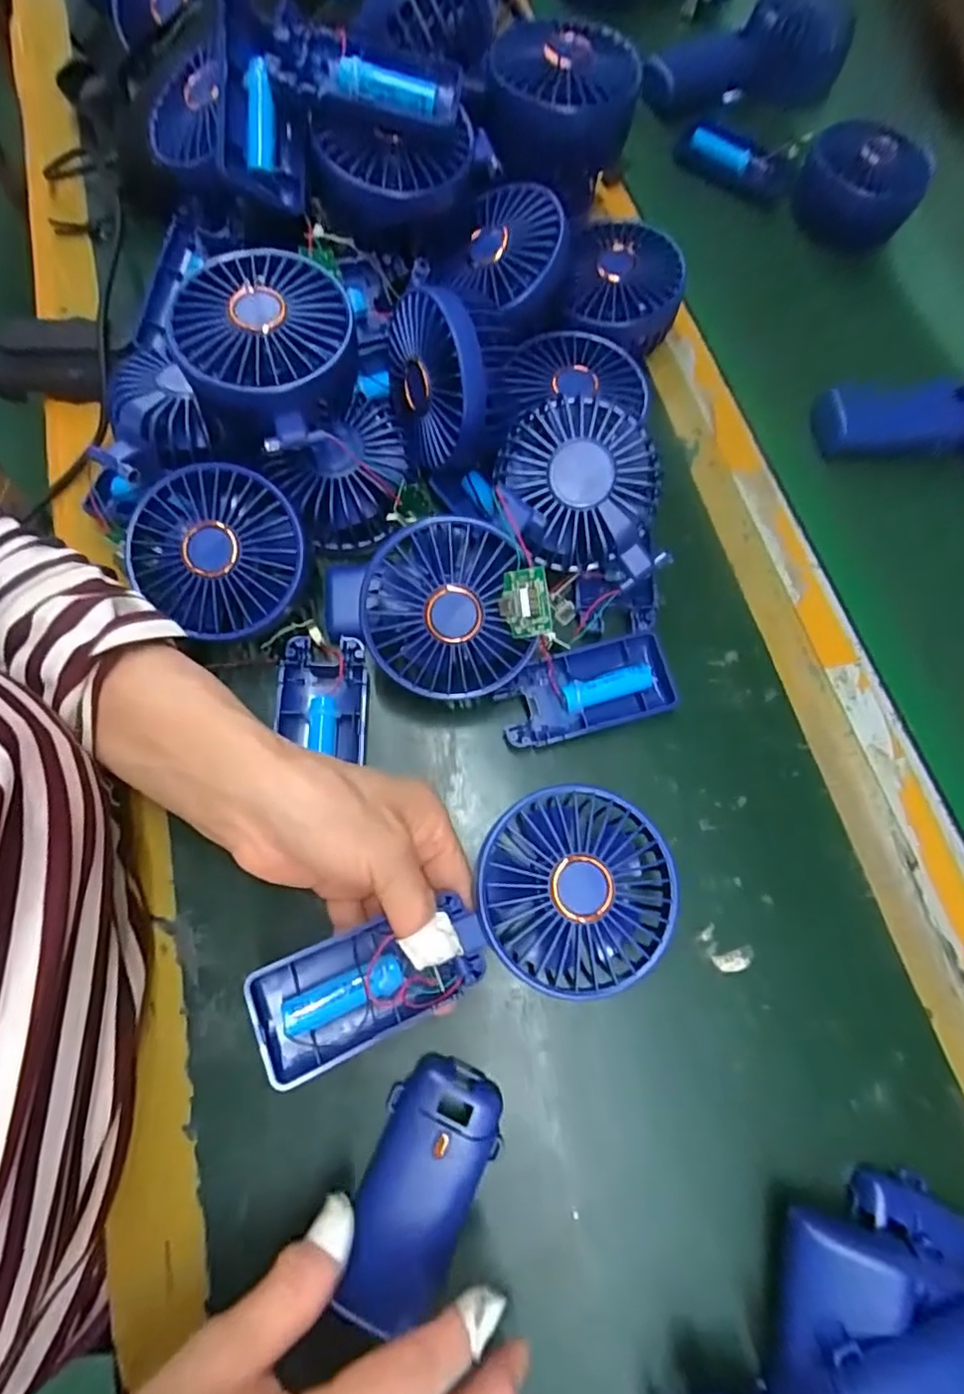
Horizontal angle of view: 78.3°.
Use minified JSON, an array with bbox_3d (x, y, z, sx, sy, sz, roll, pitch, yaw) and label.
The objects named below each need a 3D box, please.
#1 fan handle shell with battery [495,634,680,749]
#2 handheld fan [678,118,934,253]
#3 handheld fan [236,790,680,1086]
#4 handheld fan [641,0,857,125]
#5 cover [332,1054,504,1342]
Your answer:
[{"bbox_3d":[0.055,-0.002,0.316,0.091,0.017,0.044,-13,73,-6],"label":"fan handle shell with battery"},{"bbox_3d":[0.229,-0.402,0.456,0.163,0.080,0.062,35,74,8],"label":"handheld fan"},{"bbox_3d":[-0.004,0.101,0.253,0.178,0.028,0.078,-21,74,-6],"label":"handheld fan"},{"bbox_3d":[0.208,-0.515,0.480,0.191,0.061,0.048,-19,74,-8],"label":"handheld fan"},{"bbox_3d":[-0.026,0.203,0.246,0.045,0.019,0.090,22,70,5],"label":"cover"}]

